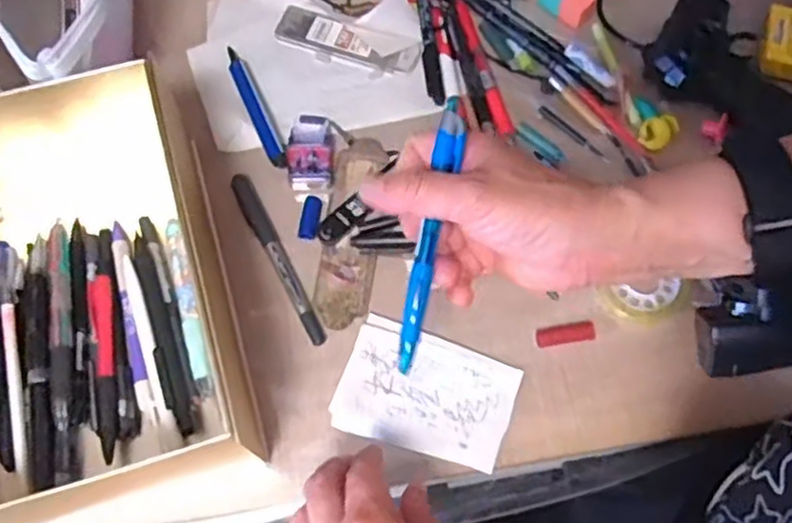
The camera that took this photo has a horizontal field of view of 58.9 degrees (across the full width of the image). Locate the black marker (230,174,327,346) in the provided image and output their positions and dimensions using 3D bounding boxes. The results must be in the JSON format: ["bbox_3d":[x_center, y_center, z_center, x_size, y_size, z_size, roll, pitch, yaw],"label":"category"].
[{"bbox_3d":[-0.081,-0.004,0.481,0.015,0.009,0.136,-26,71,-11],"label":"black marker"}]

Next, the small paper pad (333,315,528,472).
[{"bbox_3d":[0.019,0.084,0.448,0.107,0.011,0.075,19,69,7],"label":"small paper pad"}]

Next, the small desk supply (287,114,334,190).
[{"bbox_3d":[-0.062,-0.080,0.511,0.032,0.020,0.059,-2,68,-2],"label":"small desk supply"}]

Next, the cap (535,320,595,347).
[{"bbox_3d":[0.114,0.048,0.469,0.041,0.011,0.014,-7,68,-4],"label":"cap"}]

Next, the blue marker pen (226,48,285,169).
[{"bbox_3d":[-0.105,-0.116,0.520,0.014,0.014,0.111,-23,70,-10],"label":"blue marker pen"}]

